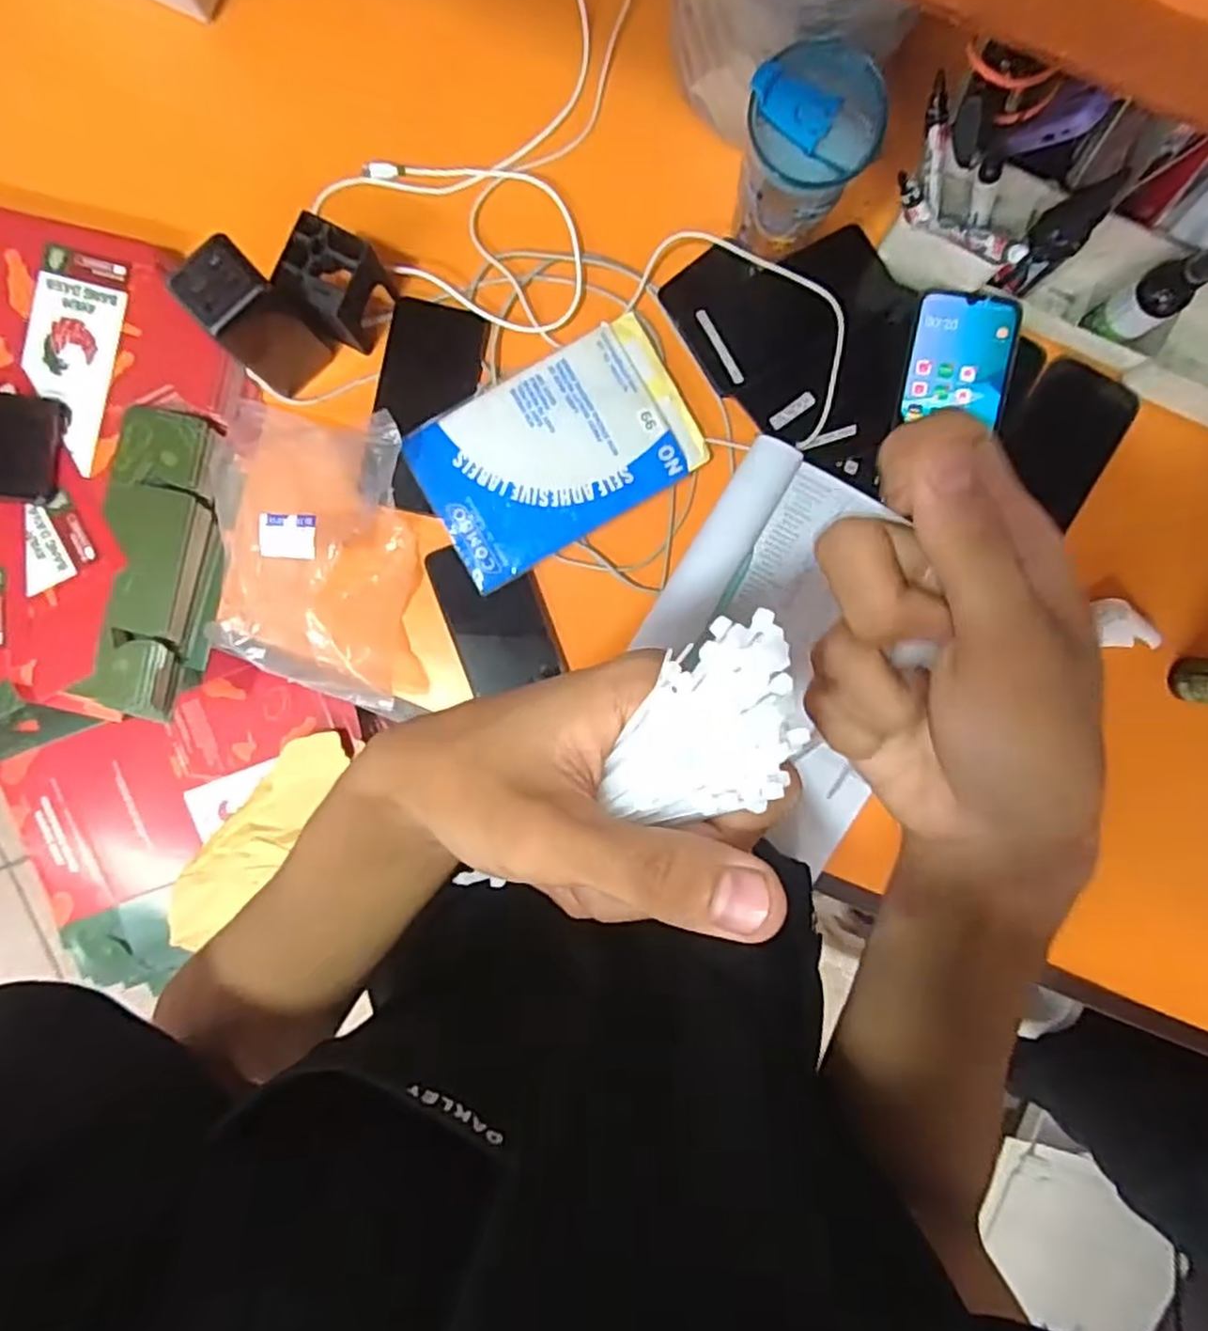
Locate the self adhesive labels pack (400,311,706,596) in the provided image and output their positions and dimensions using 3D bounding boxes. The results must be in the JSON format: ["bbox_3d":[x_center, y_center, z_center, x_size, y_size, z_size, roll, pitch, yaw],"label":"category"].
[{"bbox_3d":[-0.038,-0.176,0.600,0.217,0.016,0.141,-31,93,2],"label":"self adhesive labels pack"}]

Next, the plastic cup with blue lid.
[{"bbox_3d":[0.132,-0.345,0.517,0.084,0.133,0.073,17,93,-1],"label":"plastic cup with blue lid"}]

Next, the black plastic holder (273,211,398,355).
[{"bbox_3d":[-0.204,-0.289,0.562,0.059,0.075,0.061,31,93,-2],"label":"black plastic holder"}]

